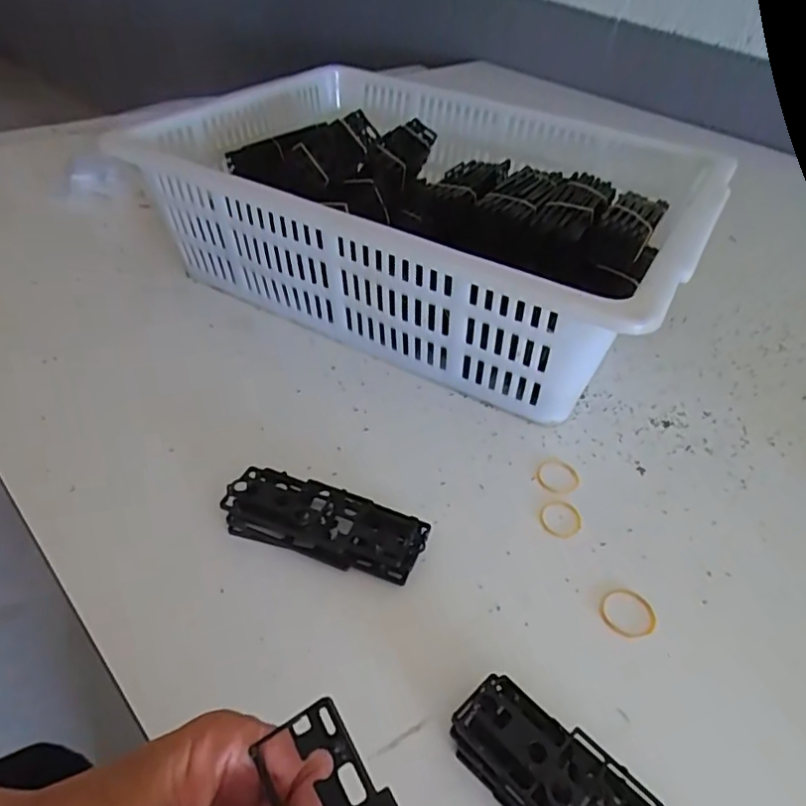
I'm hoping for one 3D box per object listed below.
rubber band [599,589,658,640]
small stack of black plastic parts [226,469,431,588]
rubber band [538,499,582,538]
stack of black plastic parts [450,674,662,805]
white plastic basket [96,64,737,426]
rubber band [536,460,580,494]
[{"bbox_3d":[0.136,0.126,0.362,0.034,0.004,0.031,-1,41,-8],"label":"rubber band"},{"bbox_3d":[-0.050,0.077,0.387,0.126,0.022,0.046,15,42,11],"label":"small stack of black plastic parts"},{"bbox_3d":[0.108,0.079,0.413,0.031,0.004,0.030,3,41,-3],"label":"rubber band"},{"bbox_3d":[0.080,0.185,0.276,0.048,0.025,0.125,-30,52,-34],"label":"stack of black plastic parts"},{"bbox_3d":[0.024,-0.195,0.613,0.510,0.137,0.392,24,44,20],"label":"white plastic basket"},{"bbox_3d":[0.114,0.053,0.441,0.031,0.004,0.032,3,41,-3],"label":"rubber band"}]

